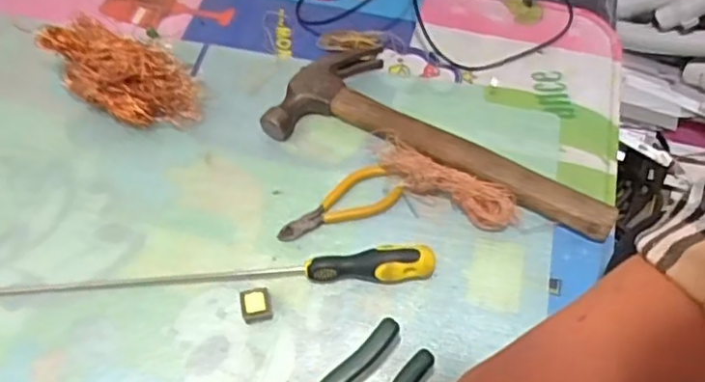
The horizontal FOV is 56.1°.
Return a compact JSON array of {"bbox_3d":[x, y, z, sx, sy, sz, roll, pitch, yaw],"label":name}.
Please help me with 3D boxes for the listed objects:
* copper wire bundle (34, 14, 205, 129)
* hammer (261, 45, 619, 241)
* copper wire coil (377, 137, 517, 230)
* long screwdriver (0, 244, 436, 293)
[{"bbox_3d":[-0.200,-0.105,0.588,0.134,0.065,0.067,25,63,16],"label":"copper wire bundle"},{"bbox_3d":[0.083,-0.055,0.577,0.296,0.026,0.117,19,61,12],"label":"hammer"},{"bbox_3d":[0.075,-0.007,0.543,0.124,0.032,0.034,26,63,16],"label":"copper wire coil"},{"bbox_3d":[-0.128,0.067,0.506,0.376,0.029,0.031,-5,59,-1],"label":"long screwdriver"}]

